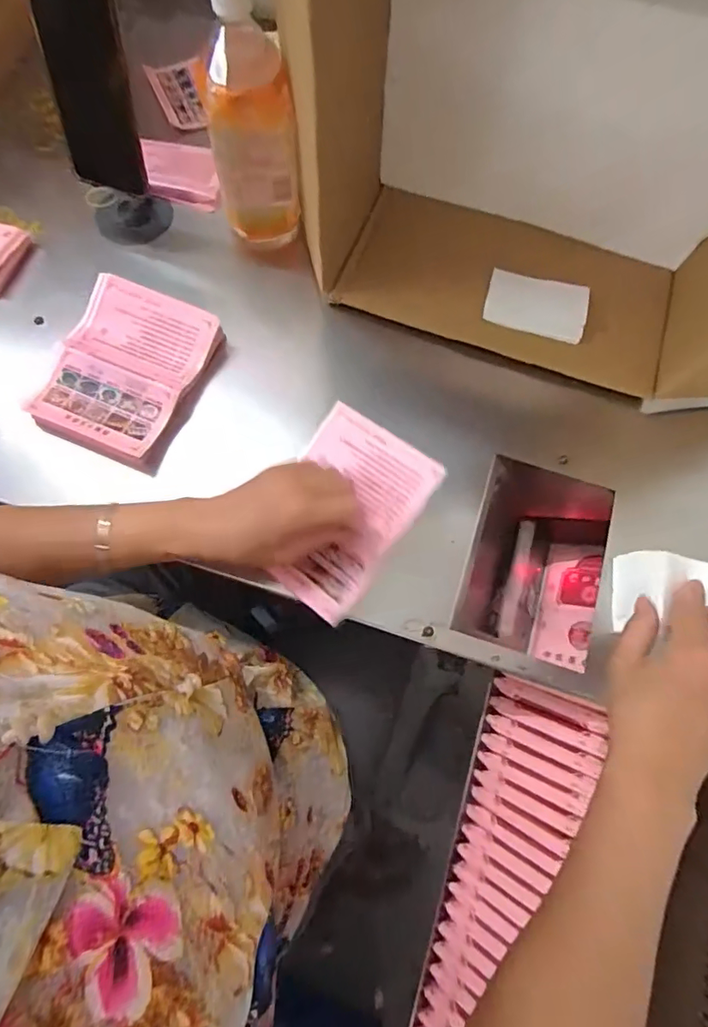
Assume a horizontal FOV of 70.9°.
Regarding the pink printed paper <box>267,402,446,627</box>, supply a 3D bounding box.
[{"bbox_3d":[-0.013,-0.003,0.431,0.116,0.010,0.159,36,90,18],"label":"pink printed paper"}]

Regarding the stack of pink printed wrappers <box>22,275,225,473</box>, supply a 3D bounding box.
[{"bbox_3d":[-0.219,-0.139,0.481,0.129,0.029,0.165,21,73,5],"label":"stack of pink printed wrappers"}]

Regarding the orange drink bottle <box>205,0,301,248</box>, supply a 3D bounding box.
[{"bbox_3d":[-0.094,-0.349,0.467,0.076,0.198,0.064,-7,73,-4],"label":"orange drink bottle"}]

